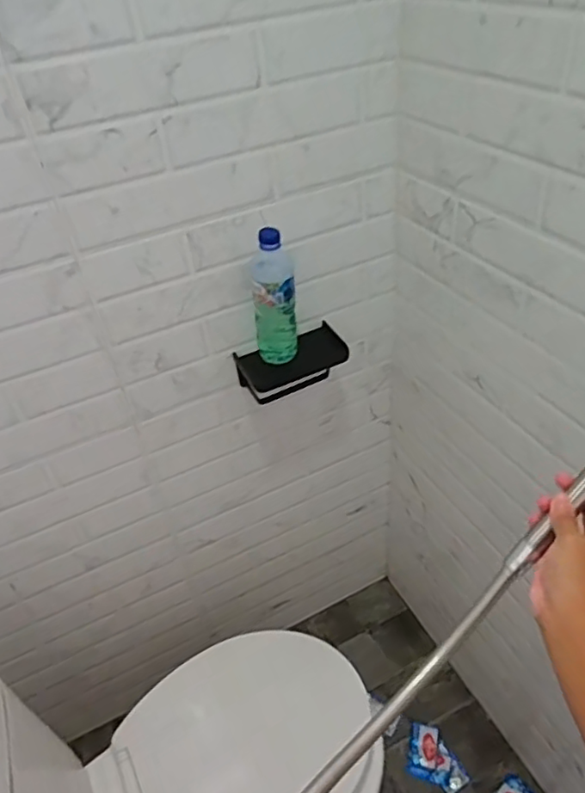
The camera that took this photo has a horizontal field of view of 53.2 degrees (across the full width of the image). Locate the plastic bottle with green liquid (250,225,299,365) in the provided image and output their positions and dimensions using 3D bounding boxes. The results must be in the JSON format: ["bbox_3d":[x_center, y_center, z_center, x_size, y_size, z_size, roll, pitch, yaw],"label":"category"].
[{"bbox_3d":[-0.027,-0.145,0.893,0.067,0.220,0.055,-7,39,0],"label":"plastic bottle with green liquid"}]

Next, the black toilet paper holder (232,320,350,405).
[{"bbox_3d":[-0.002,-0.059,0.993,0.186,0.092,0.073,-23,40,-1],"label":"black toilet paper holder"}]

